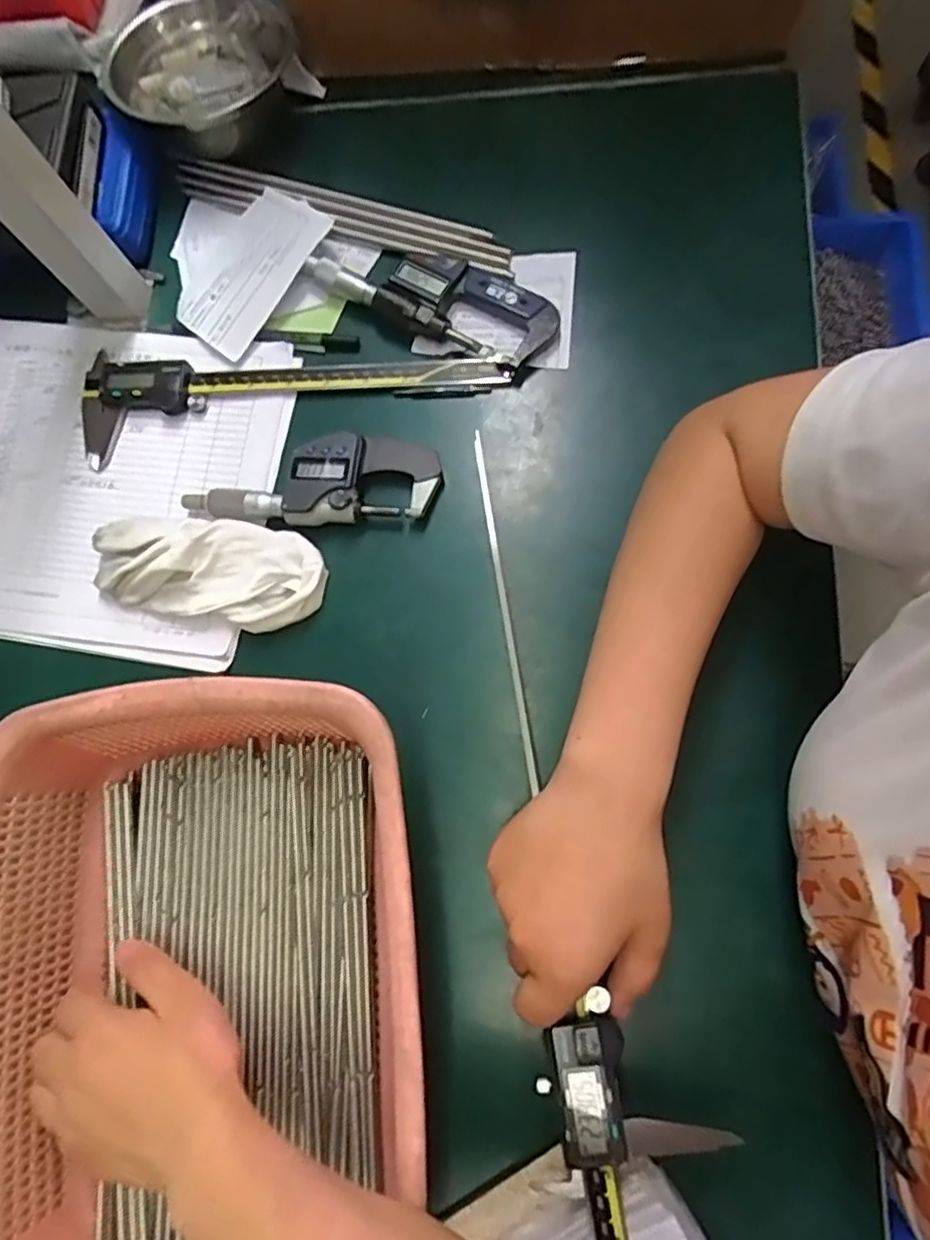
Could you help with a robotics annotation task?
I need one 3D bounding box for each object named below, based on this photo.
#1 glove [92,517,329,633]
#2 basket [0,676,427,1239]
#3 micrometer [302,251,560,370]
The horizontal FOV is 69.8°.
[{"bbox_3d":[-0.157,-0.032,0.405,0.143,0.032,0.059,10,78,8],"label":"glove"},{"bbox_3d":[-0.131,0.184,0.327,0.220,0.086,0.296,-5,77,-1],"label":"basket"},{"bbox_3d":[-0.021,-0.210,0.432,0.165,0.024,0.055,22,80,10],"label":"micrometer"}]

